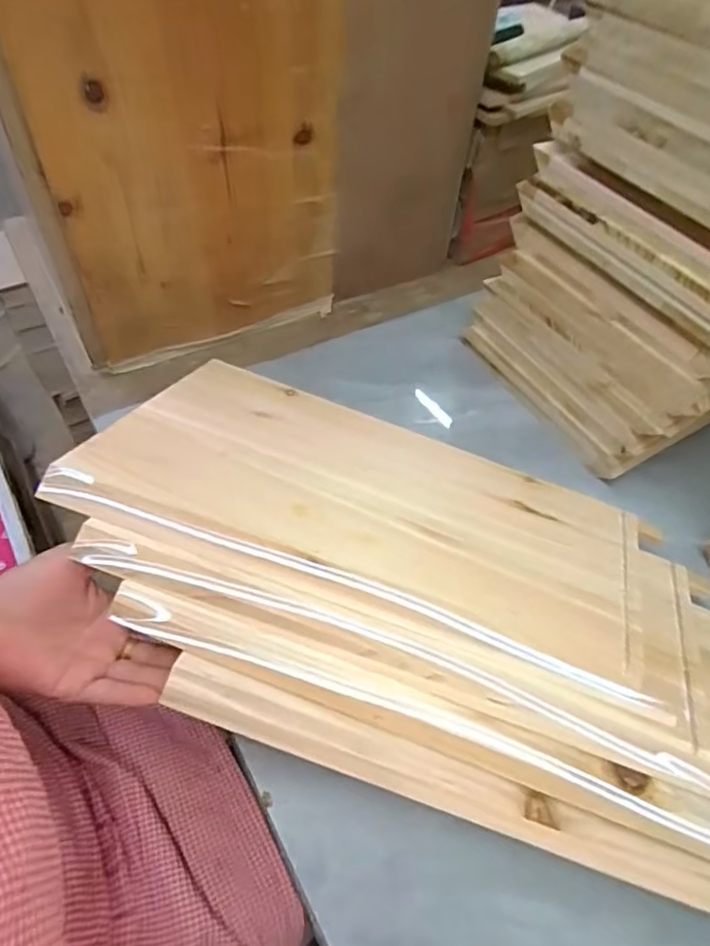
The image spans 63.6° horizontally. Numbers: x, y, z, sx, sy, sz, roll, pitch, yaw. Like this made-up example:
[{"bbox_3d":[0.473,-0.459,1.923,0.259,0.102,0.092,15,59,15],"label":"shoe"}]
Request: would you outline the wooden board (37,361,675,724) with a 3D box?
[{"bbox_3d":[0.010,0.014,0.462,0.424,0.013,0.214,18,39,9],"label":"wooden board"}]

